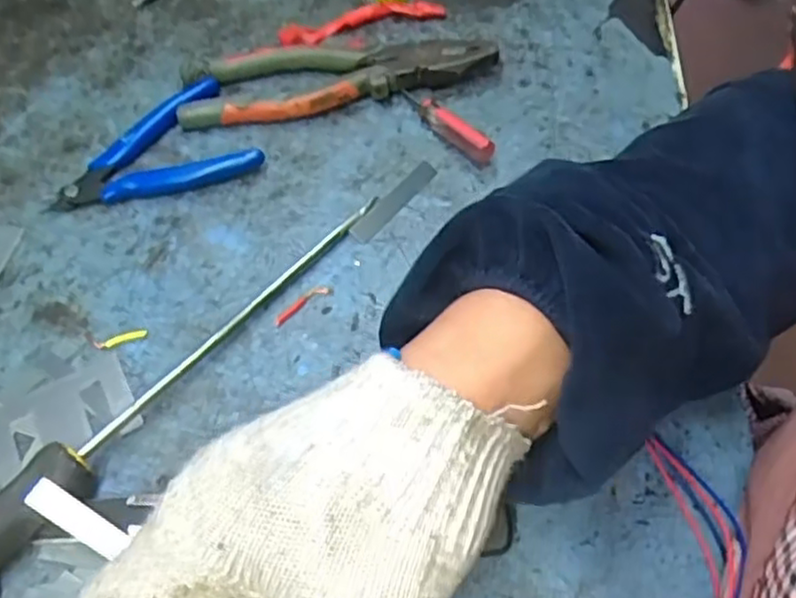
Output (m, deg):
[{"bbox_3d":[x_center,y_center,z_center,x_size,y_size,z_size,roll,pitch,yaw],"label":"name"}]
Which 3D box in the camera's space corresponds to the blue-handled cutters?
[{"bbox_3d":[-0.147,-0.092,0.419,0.114,0.016,0.084,-19,59,-10],"label":"blue-handled cutters"}]

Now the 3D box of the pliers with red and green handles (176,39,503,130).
[{"bbox_3d":[-0.036,-0.136,0.438,0.187,0.022,0.059,-3,58,1],"label":"pliers with red and green handles"}]

